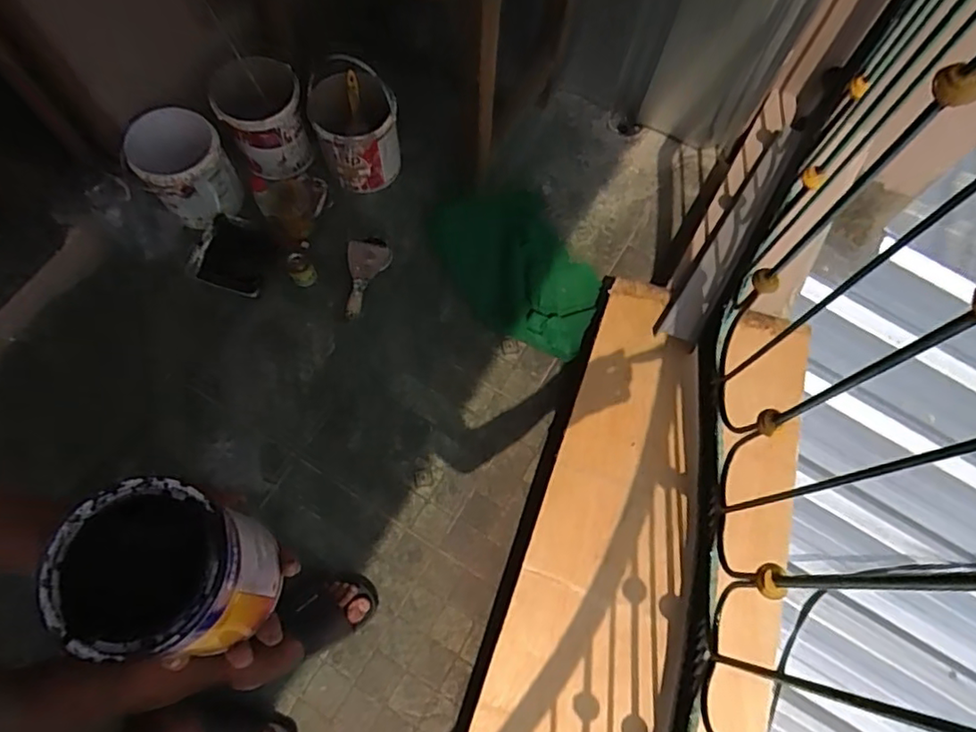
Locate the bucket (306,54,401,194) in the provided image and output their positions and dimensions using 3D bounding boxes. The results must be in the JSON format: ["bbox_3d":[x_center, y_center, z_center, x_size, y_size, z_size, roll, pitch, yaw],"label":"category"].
[{"bbox_3d":[-0.286,-0.518,1.300,0.172,0.224,0.165,0,70,-1],"label":"bucket"}]

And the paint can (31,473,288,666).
[{"bbox_3d":[-0.201,0.131,0.391,0.101,0.119,0.093,0,70,-1],"label":"paint can"}]

